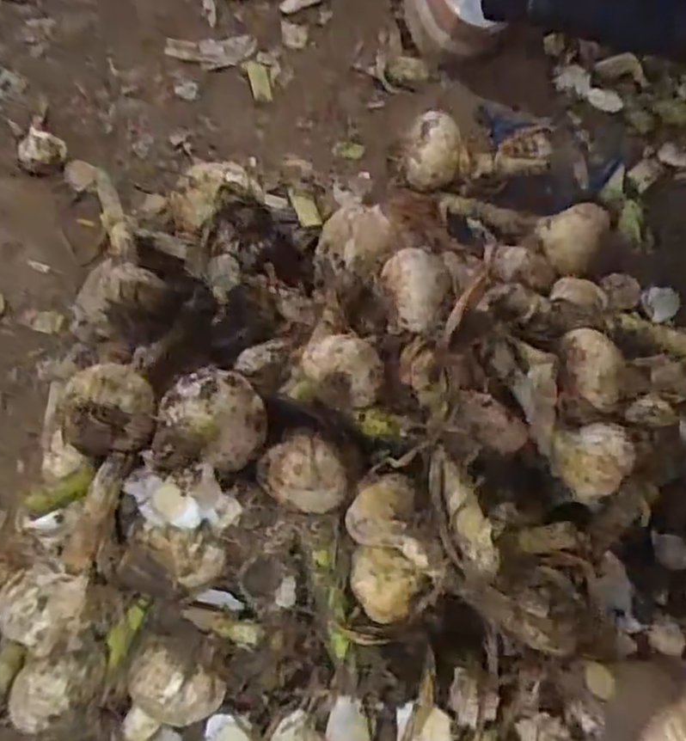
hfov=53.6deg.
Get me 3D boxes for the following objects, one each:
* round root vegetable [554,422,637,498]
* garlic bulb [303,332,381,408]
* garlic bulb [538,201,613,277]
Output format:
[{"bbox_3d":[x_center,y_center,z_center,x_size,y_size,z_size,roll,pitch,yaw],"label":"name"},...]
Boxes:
[{"bbox_3d":[0.149,0.053,0.408,0.040,0.029,0.040,0,68,-1],"label":"round root vegetable"},{"bbox_3d":[0.000,-0.001,0.406,0.048,0.041,0.044,14,68,5],"label":"garlic bulb"},{"bbox_3d":[0.171,-0.094,0.505,0.052,0.045,0.049,0,68,-1],"label":"garlic bulb"}]

